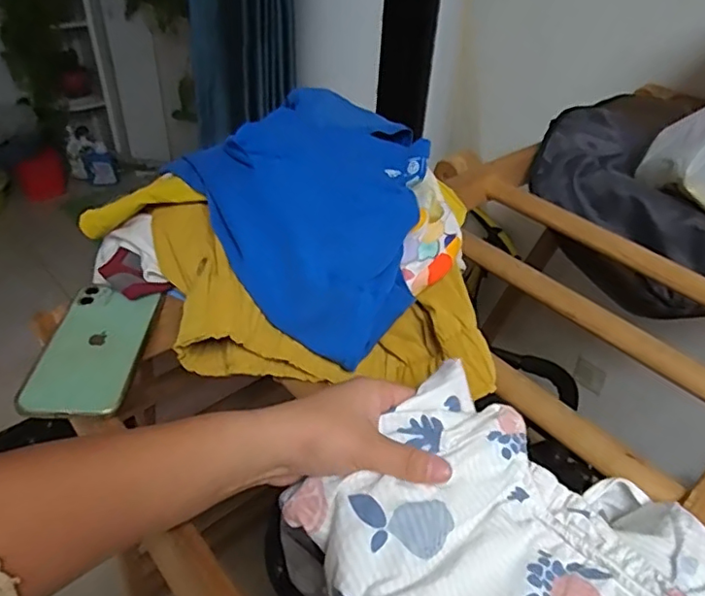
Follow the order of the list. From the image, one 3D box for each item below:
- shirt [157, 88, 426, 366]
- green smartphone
[{"bbox_3d":[-0.035,-0.094,0.541,0.215,0.103,0.304,-16,43,-23],"label":"shirt"},{"bbox_3d":[-0.207,0.039,0.465,0.075,0.013,0.137,2,39,-3],"label":"green smartphone"}]

